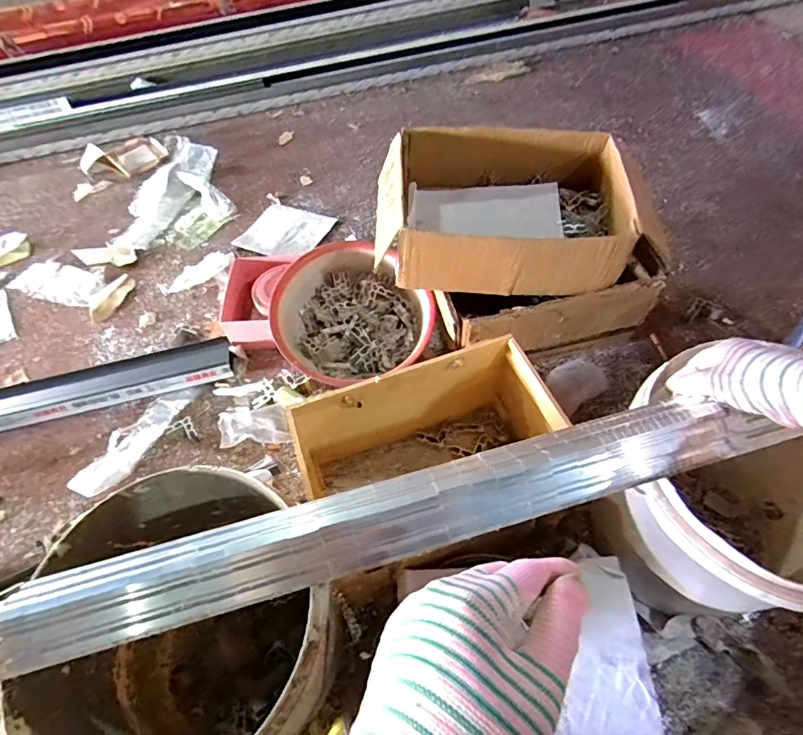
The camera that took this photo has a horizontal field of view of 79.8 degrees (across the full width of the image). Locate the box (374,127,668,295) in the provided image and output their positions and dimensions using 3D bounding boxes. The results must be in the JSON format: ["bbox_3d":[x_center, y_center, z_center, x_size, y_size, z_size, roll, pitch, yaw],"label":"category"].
[{"bbox_3d":[0.187,-0.274,0.840,0.436,0.135,0.286,-2,55,3],"label":"box"}]

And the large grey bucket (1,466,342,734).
[{"bbox_3d":[-0.214,0.322,0.587,0.280,0.325,0.289,-2,55,3],"label":"large grey bucket"}]

